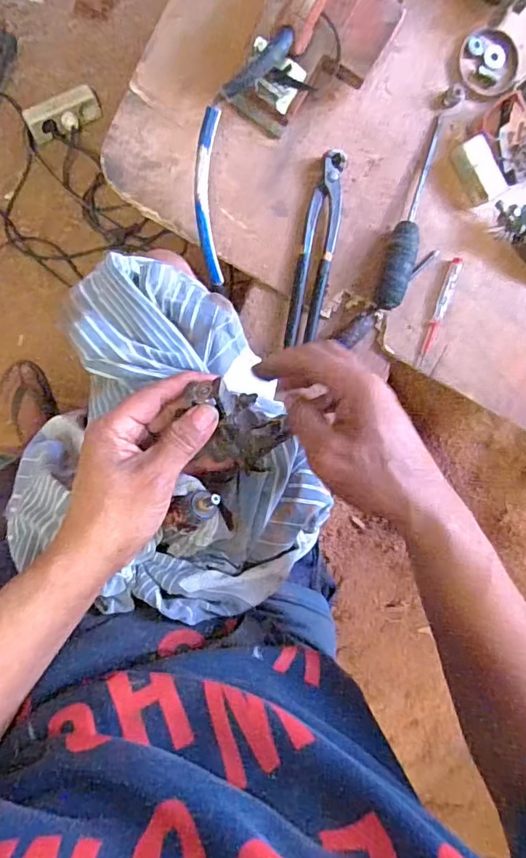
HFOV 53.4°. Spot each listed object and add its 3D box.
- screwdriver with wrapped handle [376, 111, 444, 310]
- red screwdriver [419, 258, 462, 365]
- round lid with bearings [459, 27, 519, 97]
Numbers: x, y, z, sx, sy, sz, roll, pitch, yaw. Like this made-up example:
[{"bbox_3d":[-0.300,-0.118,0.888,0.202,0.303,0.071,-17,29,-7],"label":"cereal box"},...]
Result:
[{"bbox_3d":[0.174,-0.246,0.596,0.038,0.032,0.229,17,92,-9],"label":"screwdriver with wrapped handle"},{"bbox_3d":[0.212,-0.140,0.623,0.016,0.014,0.124,16,92,-9],"label":"red screwdriver"},{"bbox_3d":[0.262,-0.423,0.604,0.069,0.012,0.077,24,91,-9],"label":"round lid with bearings"}]

